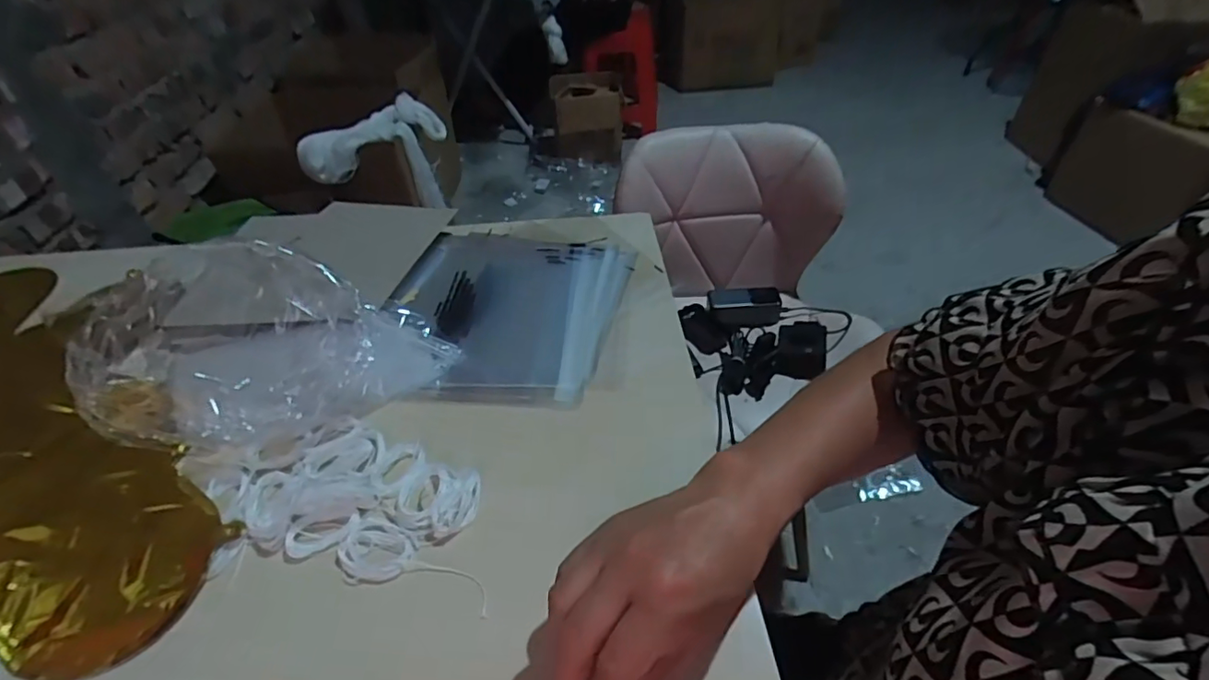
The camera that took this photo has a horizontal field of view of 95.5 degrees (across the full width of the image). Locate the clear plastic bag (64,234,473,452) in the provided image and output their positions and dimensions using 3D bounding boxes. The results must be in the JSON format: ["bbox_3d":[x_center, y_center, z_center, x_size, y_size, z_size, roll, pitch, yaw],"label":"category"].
[{"bbox_3d":[-0.249,-0.002,0.413,0.226,0.119,0.129,-3,42,1],"label":"clear plastic bag"}]

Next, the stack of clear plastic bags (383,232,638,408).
[{"bbox_3d":[-0.100,-0.035,0.528,0.218,0.014,0.238,6,43,10],"label":"stack of clear plastic bags"}]

